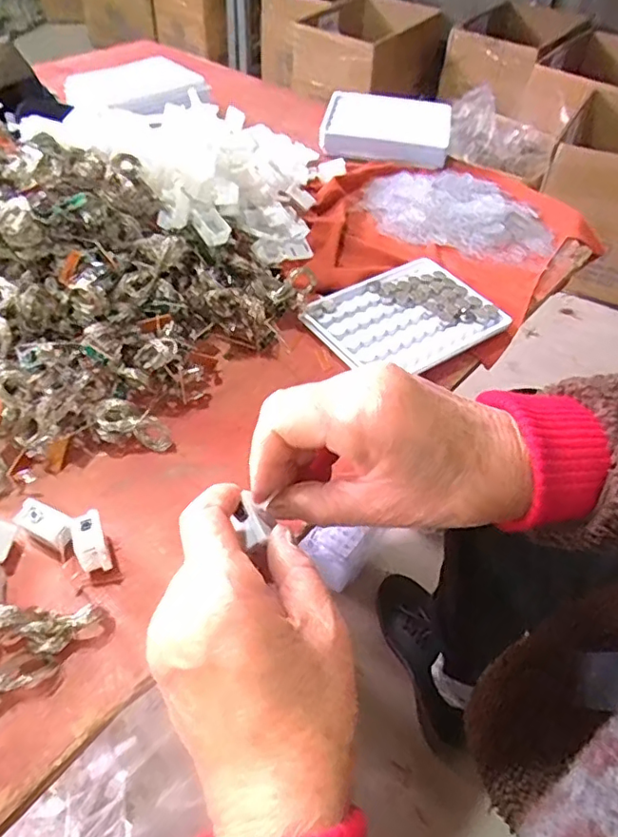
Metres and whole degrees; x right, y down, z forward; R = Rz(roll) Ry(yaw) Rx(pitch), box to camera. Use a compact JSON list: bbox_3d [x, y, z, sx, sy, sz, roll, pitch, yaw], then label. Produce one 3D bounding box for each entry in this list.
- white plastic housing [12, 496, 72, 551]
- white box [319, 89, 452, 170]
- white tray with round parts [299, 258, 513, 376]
[{"bbox_3d":[-0.134,0.056,0.295,0.030,0.018,0.017,23,52,15],"label":"white plastic housing"},{"bbox_3d":[0.084,-0.314,0.623,0.133,0.031,0.101,11,50,5],"label":"white box"},{"bbox_3d":[0.070,-0.077,0.422,0.130,0.009,0.093,-24,55,-22],"label":"white tray with round parts"}]

